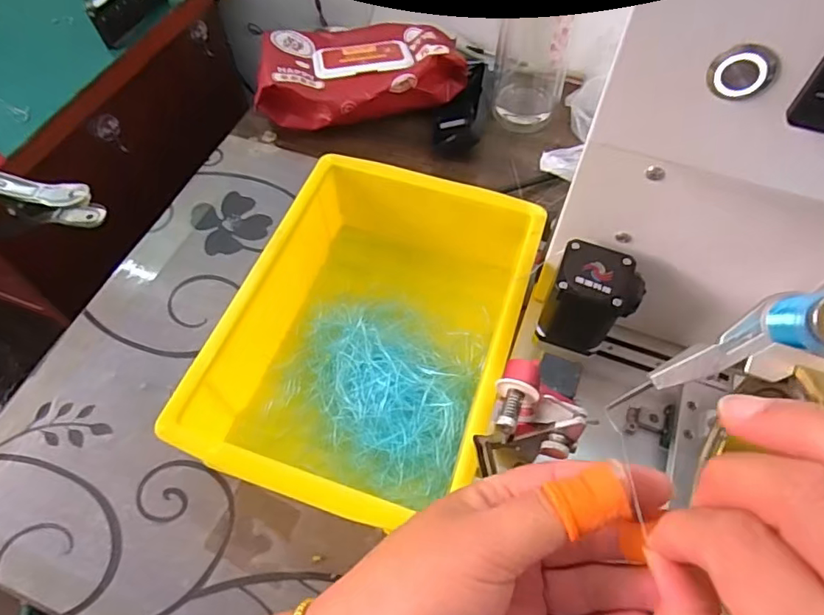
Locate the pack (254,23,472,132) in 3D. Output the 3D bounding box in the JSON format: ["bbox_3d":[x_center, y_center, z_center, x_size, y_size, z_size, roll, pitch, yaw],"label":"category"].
[{"bbox_3d":[-0.049,-0.237,0.540,0.196,0.062,0.130,-5,58,-3],"label":"pack"}]

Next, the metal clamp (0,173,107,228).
[{"bbox_3d":[-0.286,-0.082,0.389,0.105,0.049,0.023,15,58,-6],"label":"metal clamp"}]

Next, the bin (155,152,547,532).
[{"bbox_3d":[-0.020,0.011,0.374,0.175,0.076,0.258,17,60,11],"label":"bin"}]

